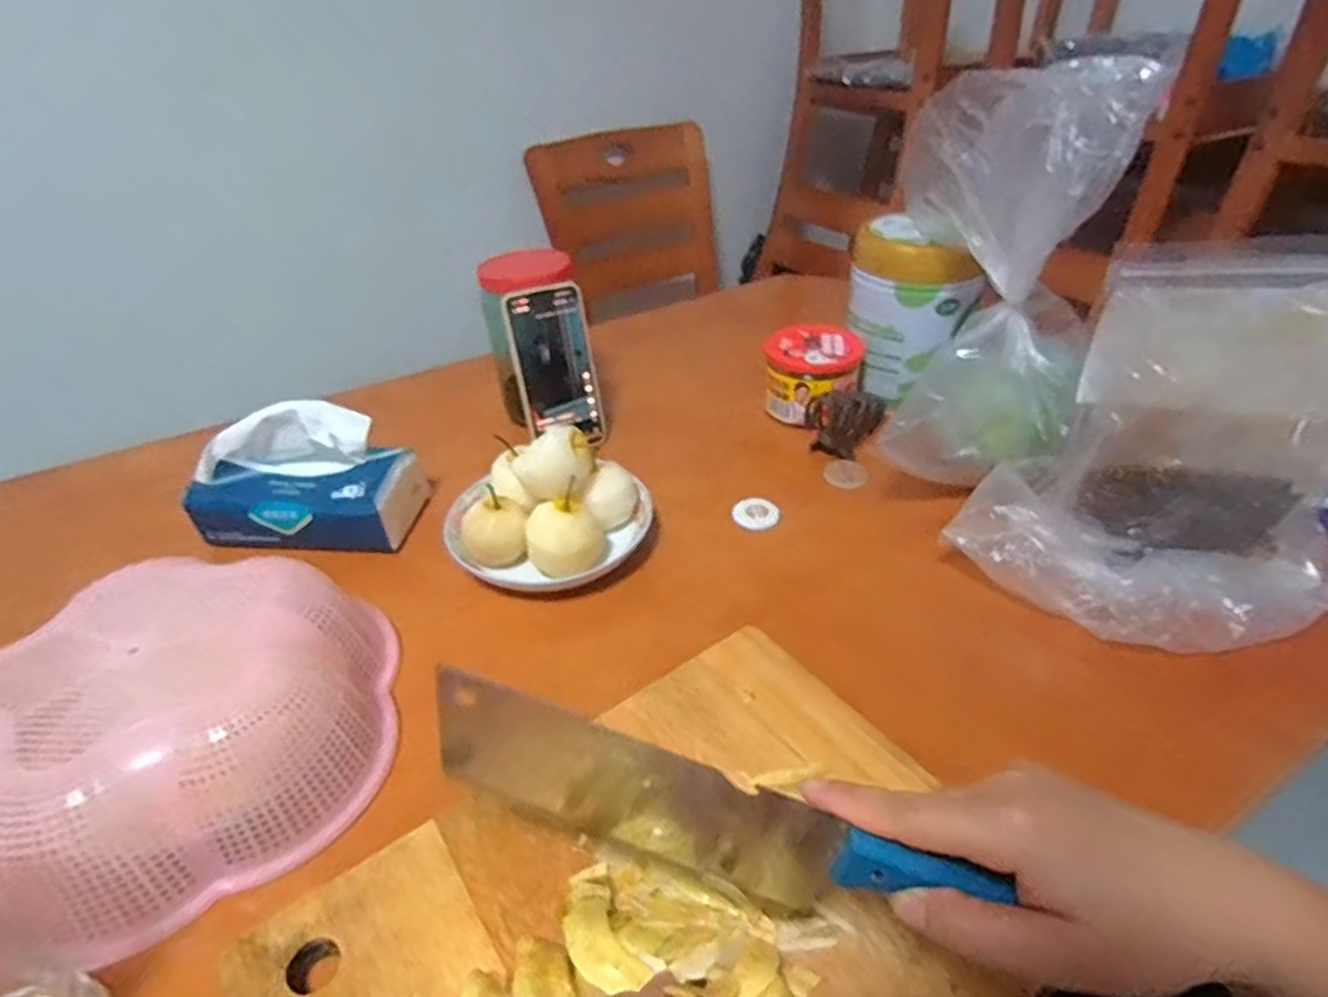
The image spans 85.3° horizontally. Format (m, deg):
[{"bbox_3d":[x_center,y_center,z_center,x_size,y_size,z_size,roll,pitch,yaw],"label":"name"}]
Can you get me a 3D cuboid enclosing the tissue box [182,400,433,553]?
[{"bbox_3d":[-0.315,-0.019,0.635,0.178,0.107,0.087,-1,36,4],"label":"tissue box"}]

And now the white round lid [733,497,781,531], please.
[{"bbox_3d":[0.083,0.013,0.653,0.041,0.008,0.040,-2,36,2],"label":"white round lid"}]

